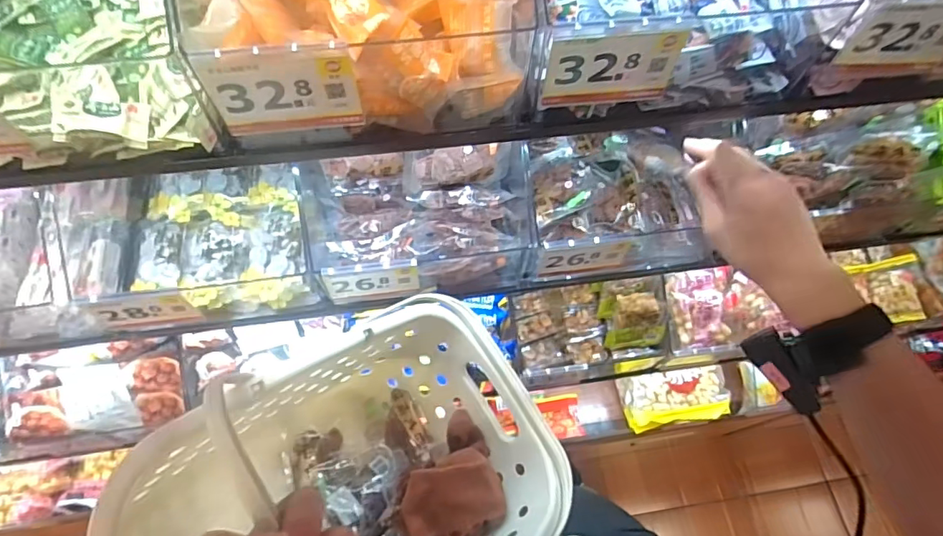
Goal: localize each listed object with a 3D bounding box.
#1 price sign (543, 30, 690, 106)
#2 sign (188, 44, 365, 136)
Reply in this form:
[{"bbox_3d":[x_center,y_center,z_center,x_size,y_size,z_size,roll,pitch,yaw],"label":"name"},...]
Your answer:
[{"bbox_3d":[0.098,-0.137,0.367,0.094,0.059,0.008,-8,62,-3],"label":"price sign"},{"bbox_3d":[-0.121,-0.114,0.340,0.092,0.064,0.007,-5,62,-2],"label":"sign"}]

